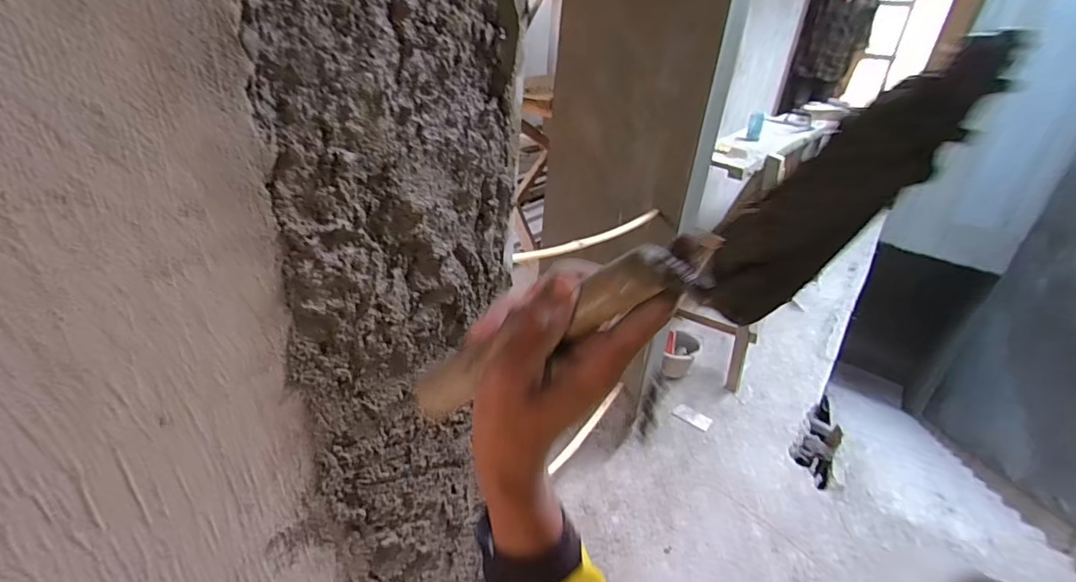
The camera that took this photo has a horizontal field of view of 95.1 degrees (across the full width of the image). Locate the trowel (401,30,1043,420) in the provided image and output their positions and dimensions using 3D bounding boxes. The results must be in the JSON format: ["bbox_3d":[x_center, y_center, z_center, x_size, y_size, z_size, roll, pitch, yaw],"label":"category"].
[{"bbox_3d":[0.056,0.000,0.255,0.312,0.052,0.054,-30,16,28],"label":"trowel"}]

